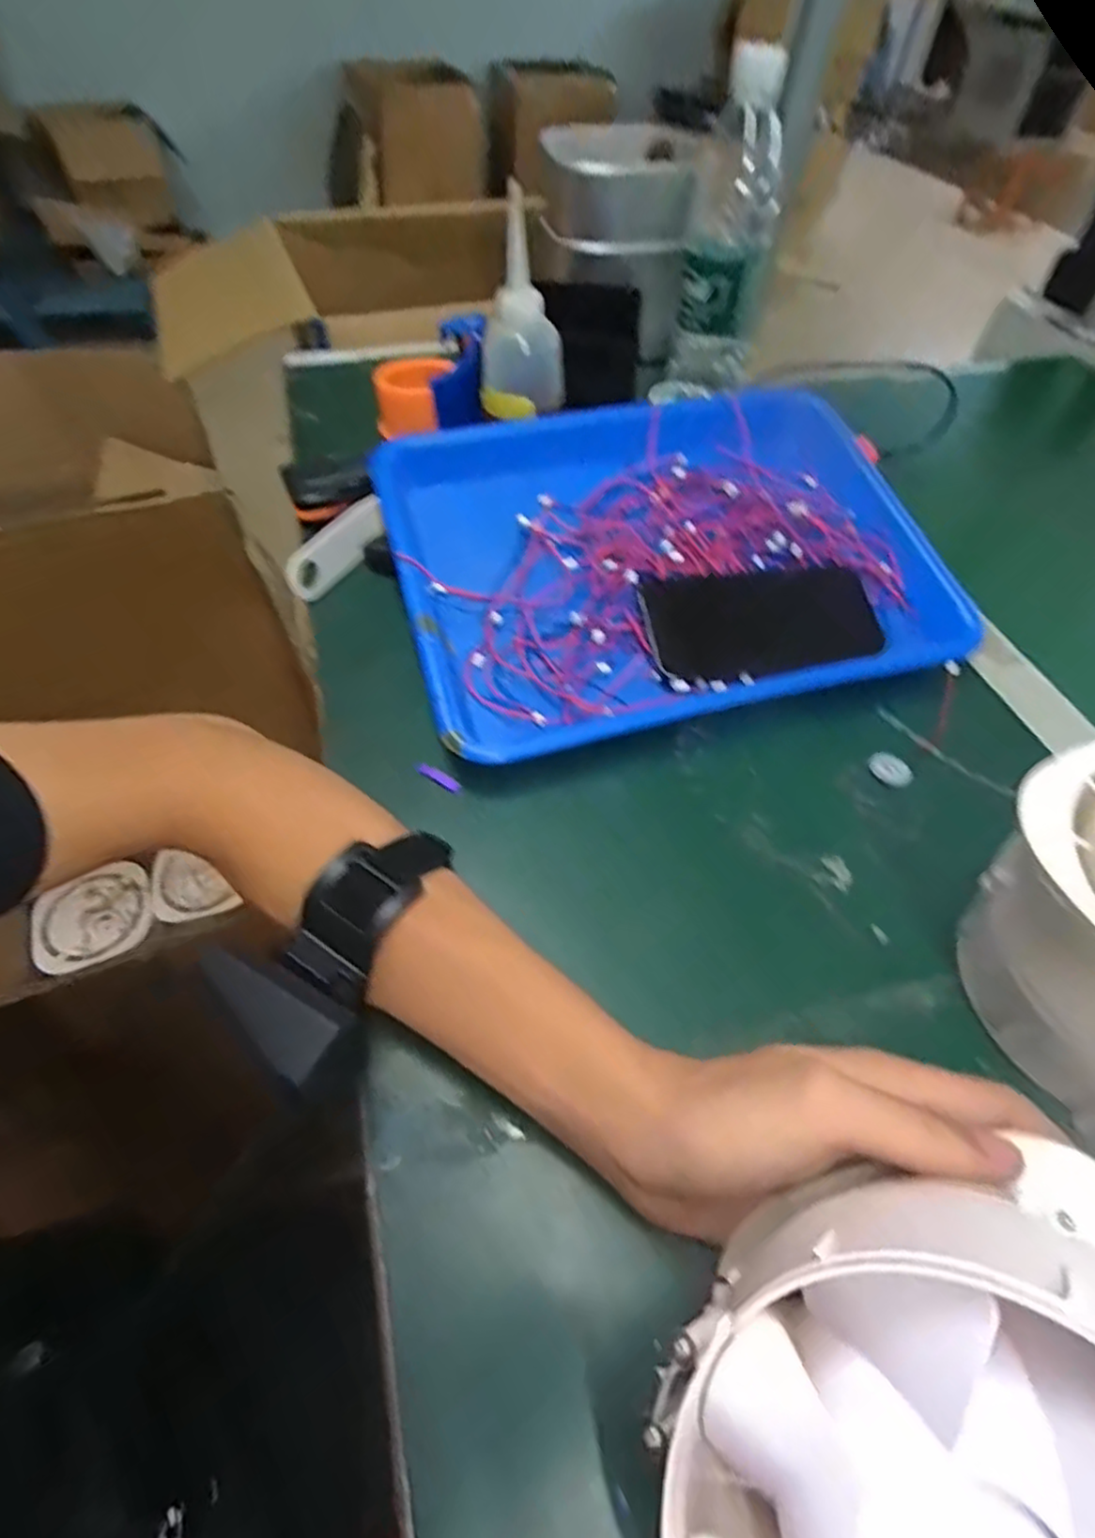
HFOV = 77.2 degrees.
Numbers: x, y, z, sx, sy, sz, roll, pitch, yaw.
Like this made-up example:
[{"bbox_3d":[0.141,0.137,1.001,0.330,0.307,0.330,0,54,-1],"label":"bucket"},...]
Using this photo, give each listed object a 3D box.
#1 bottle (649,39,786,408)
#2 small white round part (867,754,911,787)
[{"bbox_3d":[0.142,-0.411,0.554,0.074,0.222,0.057,14,53,8],"label":"bottle"},{"bbox_3d":[0.190,0.000,0.379,0.018,0.006,0.022,-31,60,-24],"label":"small white round part"}]

